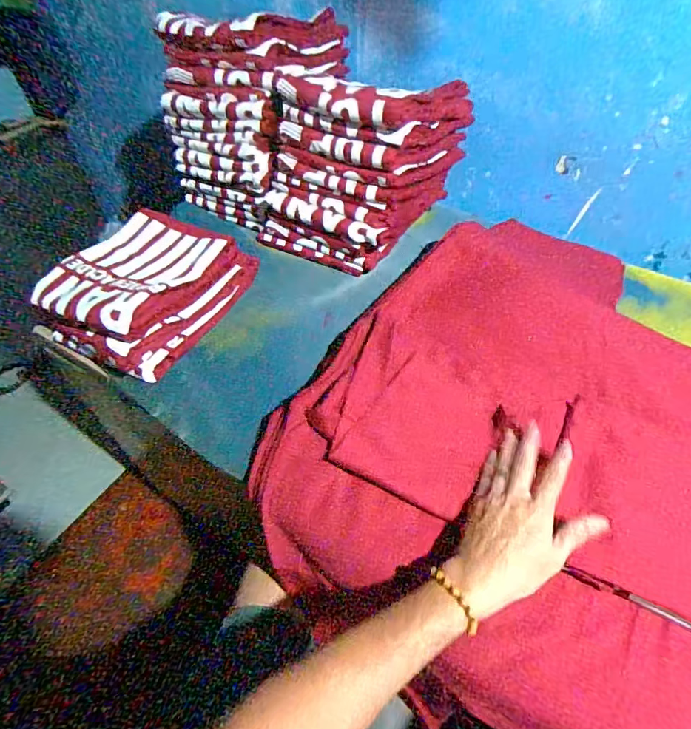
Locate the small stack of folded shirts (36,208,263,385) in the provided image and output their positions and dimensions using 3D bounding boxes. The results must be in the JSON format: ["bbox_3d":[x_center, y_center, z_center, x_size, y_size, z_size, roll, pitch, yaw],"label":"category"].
[{"bbox_3d":[-0.307,-0.123,0.691,0.208,0.099,0.253,23,55,19],"label":"small stack of folded shirts"}]

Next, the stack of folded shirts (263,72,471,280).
[{"bbox_3d":[0.031,-0.350,0.766,0.253,0.249,0.286,24,55,20],"label":"stack of folded shirts"}]

